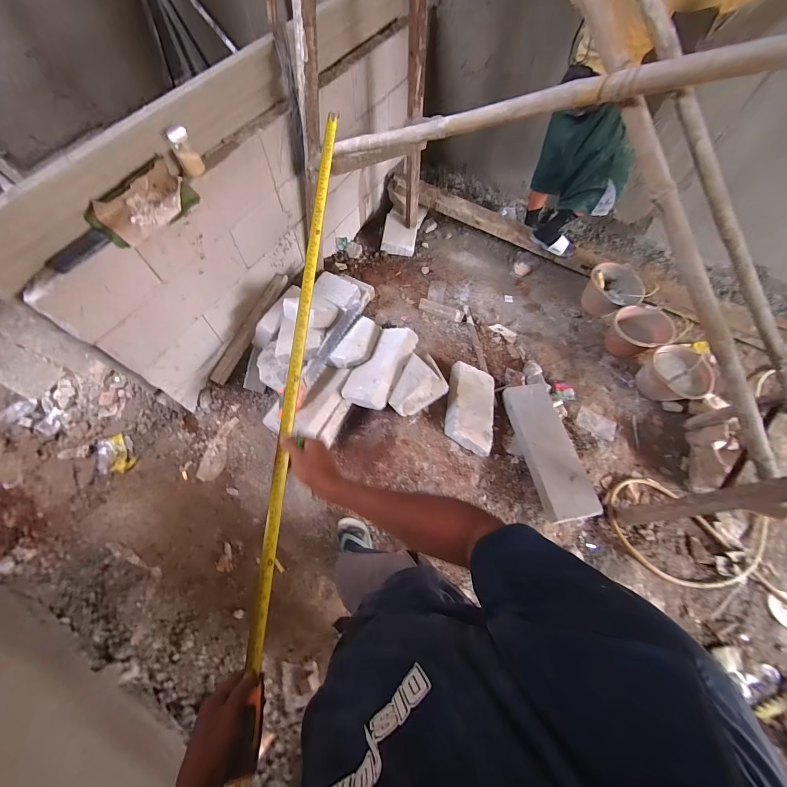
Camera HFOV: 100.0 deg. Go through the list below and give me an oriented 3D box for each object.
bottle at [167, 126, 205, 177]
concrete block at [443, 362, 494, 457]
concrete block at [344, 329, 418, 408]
[{"bbox_3d":[-0.659,-0.767,1.053,0.070,0.120,0.047,-28,69,-15],"label":"bottle"},{"bbox_3d":[0.353,0.062,1.490,0.221,0.088,0.413,16,61,-16],"label":"concrete block"},{"bbox_3d":[-0.067,-0.107,1.361,0.241,0.105,0.349,11,69,42],"label":"concrete block"}]

